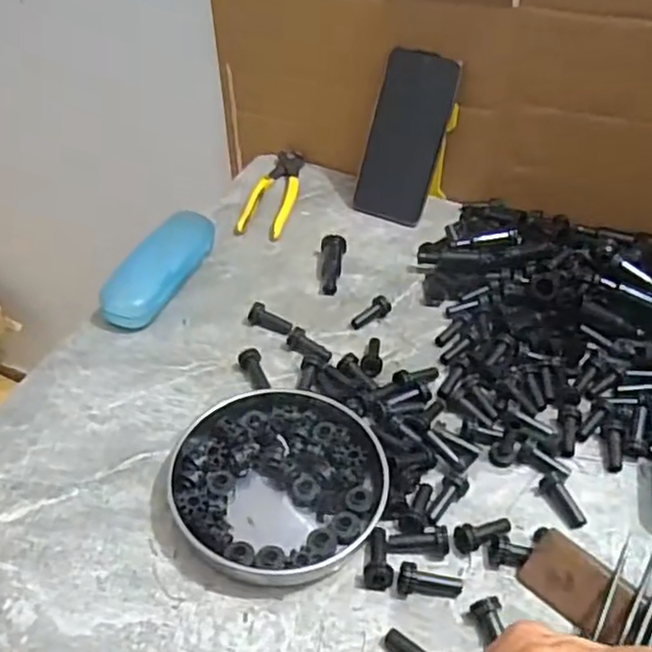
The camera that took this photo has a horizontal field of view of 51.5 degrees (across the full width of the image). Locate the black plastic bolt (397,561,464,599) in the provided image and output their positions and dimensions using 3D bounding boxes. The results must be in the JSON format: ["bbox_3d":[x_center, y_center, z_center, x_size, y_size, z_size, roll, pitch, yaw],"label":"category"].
[{"bbox_3d":[0.063,0.154,0.404,0.038,0.015,0.014,11,42,7],"label":"black plastic bolt"}]

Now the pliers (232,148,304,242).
[{"bbox_3d":[-0.053,-0.145,0.724,0.047,0.013,0.162,11,42,6],"label":"pliers"}]

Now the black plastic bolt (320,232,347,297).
[{"bbox_3d":[0.007,-0.057,0.634,0.022,0.018,0.072,4,41,-2],"label":"black plastic bolt"}]

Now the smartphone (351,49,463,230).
[{"bbox_3d":[0.080,-0.190,0.689,0.076,0.163,0.011,19,21,15],"label":"smartphone"}]

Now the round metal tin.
[{"bbox_3d":[-0.032,0.100,0.450,0.134,0.025,0.140,3,41,-3],"label":"round metal tin"}]

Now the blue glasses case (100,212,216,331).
[{"bbox_3d":[-0.147,-0.053,0.599,0.046,0.039,0.143,19,43,14],"label":"blue glasses case"}]

